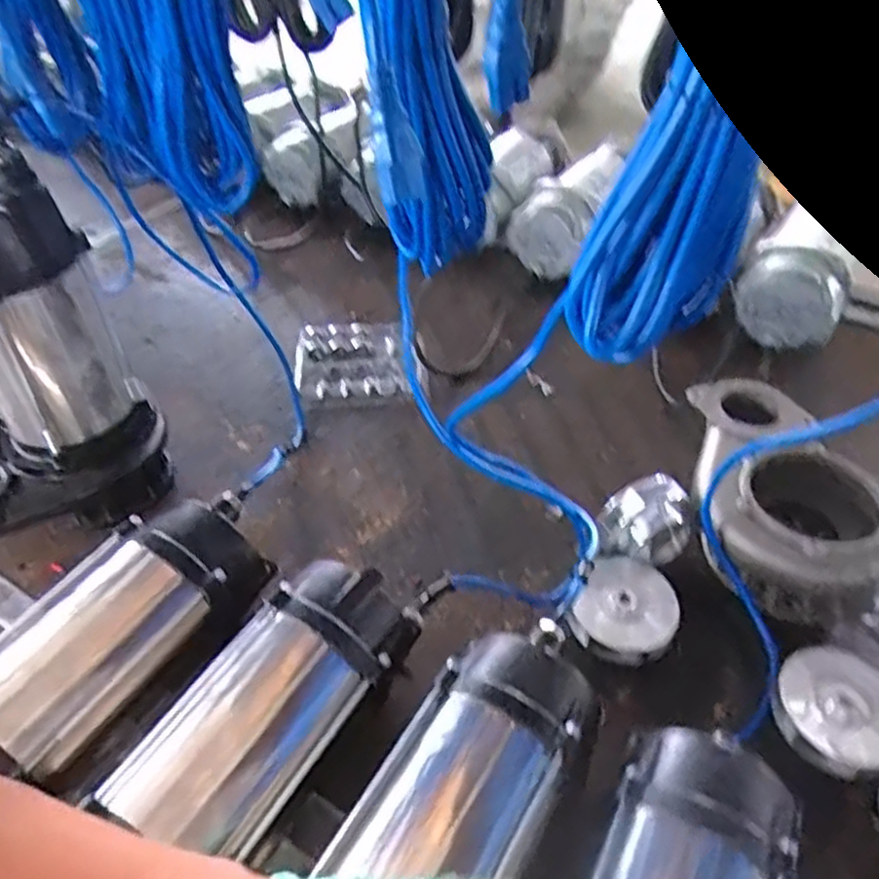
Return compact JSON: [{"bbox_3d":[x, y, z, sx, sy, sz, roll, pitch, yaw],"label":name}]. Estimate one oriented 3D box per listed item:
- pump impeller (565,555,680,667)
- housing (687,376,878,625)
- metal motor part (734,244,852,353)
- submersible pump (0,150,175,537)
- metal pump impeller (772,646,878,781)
[{"bbox_3d":[0.171,0.152,0.651,0.087,0.030,0.095,0,44,0],"label":"pump impeller"},{"bbox_3d":[0.345,0.057,0.725,0.186,0.094,0.240,5,44,6],"label":"housing"},{"bbox_3d":[0.460,-0.187,0.939,0.133,0.108,0.078,15,46,15],"label":"metal motor part"},{"bbox_3d":[-0.394,-0.057,0.667,0.205,0.333,0.131,-25,49,-23],"label":"submersible pump"},{"bbox_3d":[0.318,0.215,0.576,0.086,0.029,0.095,-8,44,-8],"label":"metal pump impeller"}]

